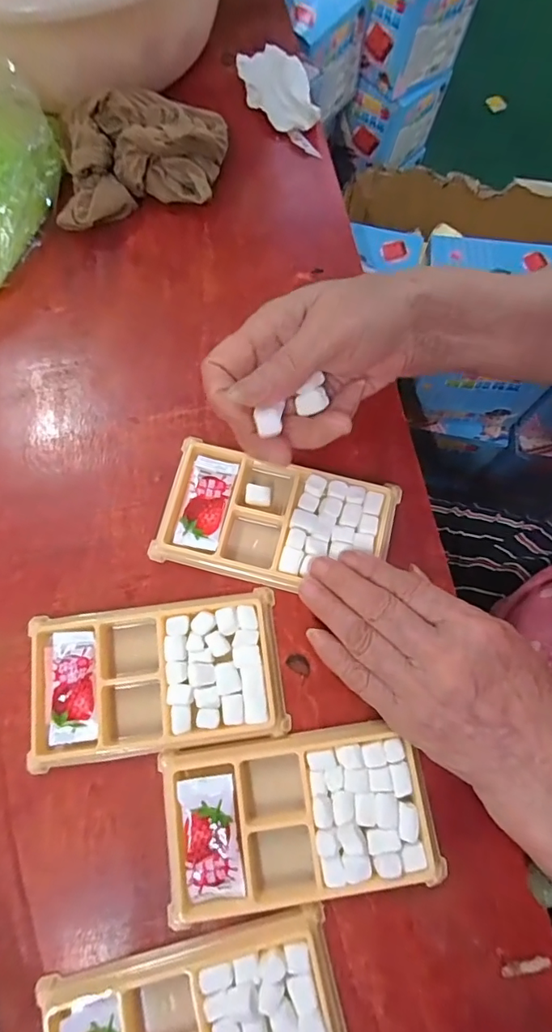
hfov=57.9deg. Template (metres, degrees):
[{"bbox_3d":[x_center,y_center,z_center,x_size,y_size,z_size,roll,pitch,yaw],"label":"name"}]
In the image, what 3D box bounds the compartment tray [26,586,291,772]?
[{"bbox_3d":[-0.066,0.087,0.275,0.135,0.012,0.077,-7,73,-3],"label":"compartment tray"}]

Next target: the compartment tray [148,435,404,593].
[{"bbox_3d":[0.001,0.004,0.301,0.132,0.016,0.075,15,73,4],"label":"compartment tray"}]

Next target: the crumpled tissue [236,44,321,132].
[{"bbox_3d":[0.002,-0.337,0.399,0.044,0.024,0.077,-17,74,-6],"label":"crumpled tissue"}]

